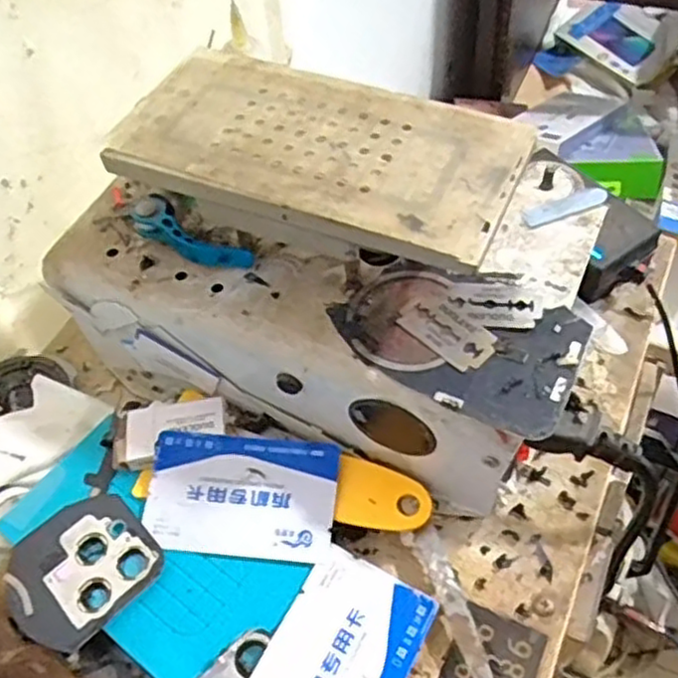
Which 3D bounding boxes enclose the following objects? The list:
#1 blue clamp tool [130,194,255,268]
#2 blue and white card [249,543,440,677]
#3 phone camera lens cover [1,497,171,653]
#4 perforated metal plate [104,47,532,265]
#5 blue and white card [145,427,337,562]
[{"bbox_3d":[-0.067,-0.047,0.327,0.060,0.012,0.018,28,57,1],"label":"blue clamp tool"},{"bbox_3d":[-0.001,0.130,0.281,0.054,0.004,0.085,28,58,11],"label":"blue and white card"},{"bbox_3d":[-0.114,0.099,0.309,0.057,0.005,0.061,35,63,28],"label":"phone camera lens cover"},{"bbox_3d":[-0.010,-0.081,0.293,0.164,0.011,0.080,19,56,19],"label":"perforated metal plate"},{"bbox_3d":[-0.044,0.070,0.320,0.084,0.004,0.051,4,66,7],"label":"blue and white card"}]

